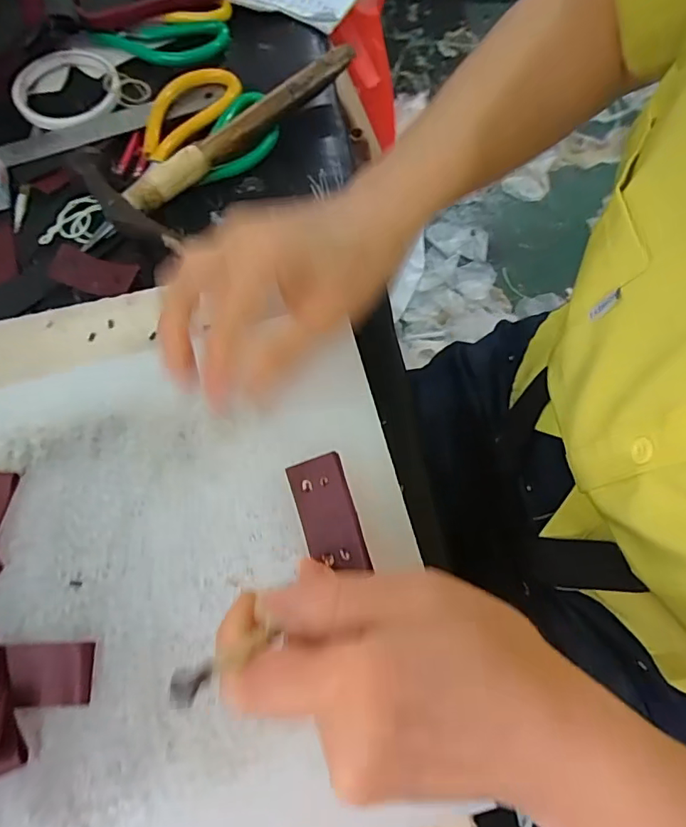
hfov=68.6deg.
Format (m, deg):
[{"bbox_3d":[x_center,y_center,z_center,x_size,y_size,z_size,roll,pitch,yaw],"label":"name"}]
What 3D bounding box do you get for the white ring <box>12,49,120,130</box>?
[{"bbox_3d":[-0.236,-0.279,0.428,0.086,0.009,0.081,-1,68,2],"label":"white ring"}]

